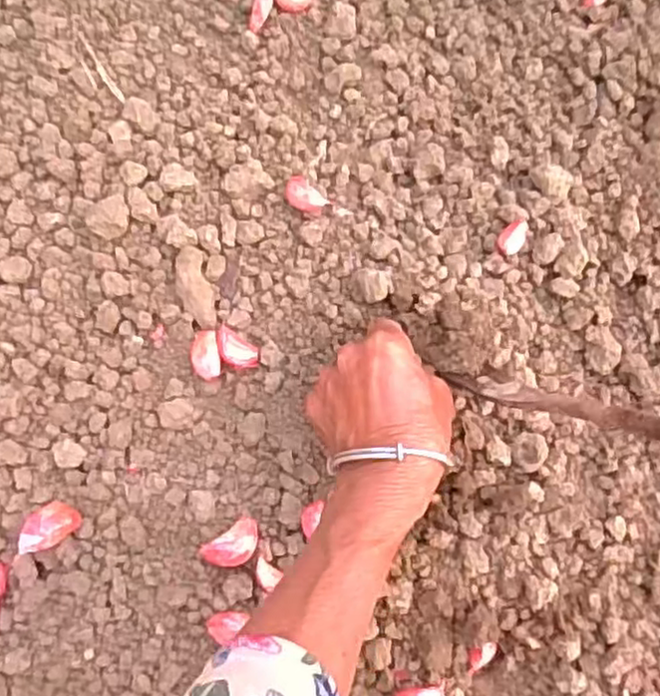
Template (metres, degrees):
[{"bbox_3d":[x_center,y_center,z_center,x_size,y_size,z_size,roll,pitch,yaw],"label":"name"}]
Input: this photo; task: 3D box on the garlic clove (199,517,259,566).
[{"bbox_3d":[-0.059,0.123,0.446,0.035,0.022,0.023,-37,81,-6],"label":"garlic clove"}]

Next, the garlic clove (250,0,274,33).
[{"bbox_3d":[-0.049,-0.239,0.509,0.014,0.007,0.030,22,98,5],"label":"garlic clove"}]

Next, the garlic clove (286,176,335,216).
[{"bbox_3d":[-0.017,-0.102,0.485,0.031,0.016,0.018,39,82,8],"label":"garlic clove"}]

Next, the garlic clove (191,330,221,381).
[{"bbox_3d":[-0.081,0.004,0.469,0.019,0.014,0.033,-5,79,0],"label":"garlic clove"}]

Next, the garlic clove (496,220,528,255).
[{"bbox_3d":[0.122,-0.073,0.476,0.016,0.008,0.024,36,82,7],"label":"garlic clove"}]

